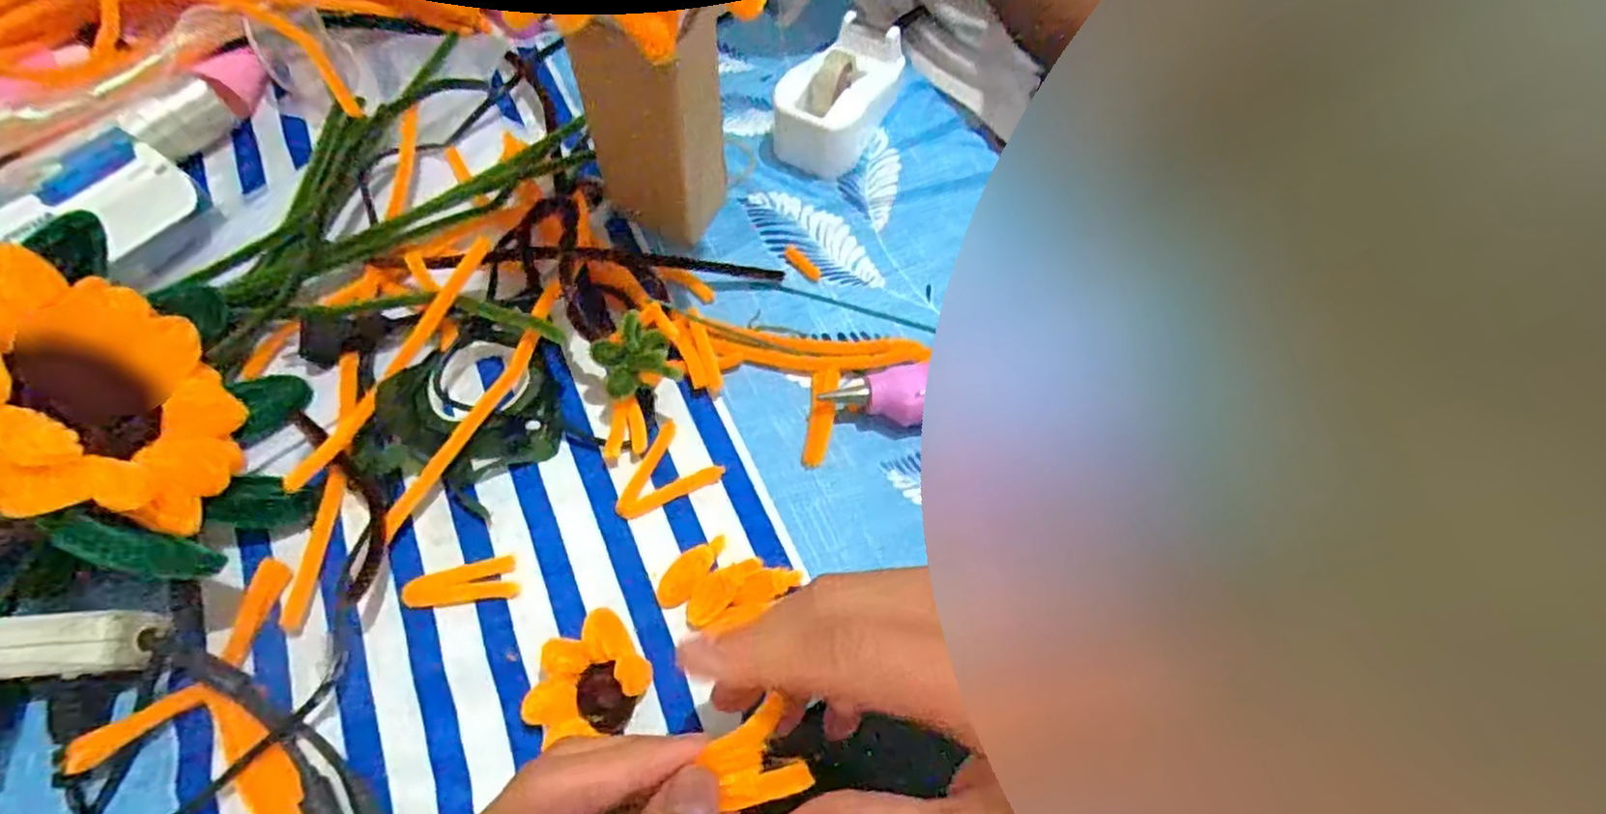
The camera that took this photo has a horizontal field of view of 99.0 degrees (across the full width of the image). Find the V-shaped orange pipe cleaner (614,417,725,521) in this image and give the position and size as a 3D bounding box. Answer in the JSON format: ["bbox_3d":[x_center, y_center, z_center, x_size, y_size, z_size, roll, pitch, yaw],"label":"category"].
[{"bbox_3d":[-0.062,0.035,0.336,0.039,0.004,0.052,22,65,8],"label":"V-shaped orange pipe cleaner"}]

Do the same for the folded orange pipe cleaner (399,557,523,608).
[{"bbox_3d":[-0.153,0.081,0.308,0.046,0.009,0.018,-14,66,-9],"label":"folded orange pipe cleaner"}]

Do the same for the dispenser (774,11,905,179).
[{"bbox_3d":[0.022,-0.192,0.423,0.050,0.047,0.100,28,66,9],"label":"dispenser"}]

